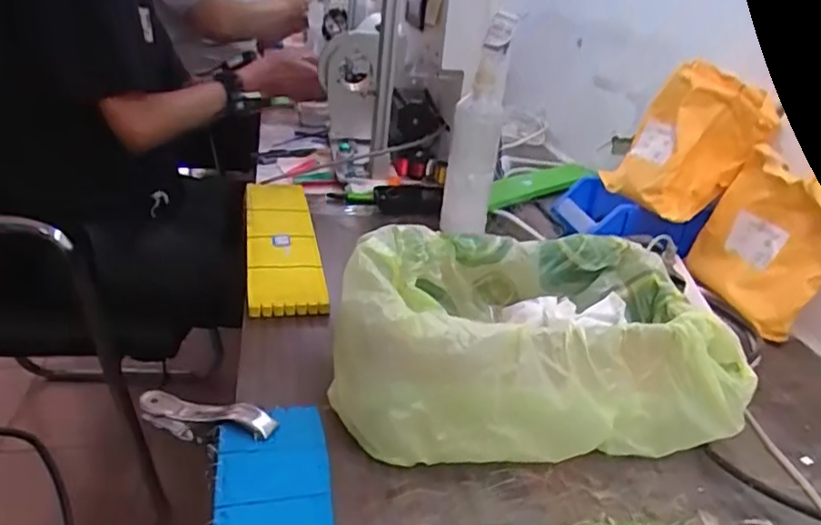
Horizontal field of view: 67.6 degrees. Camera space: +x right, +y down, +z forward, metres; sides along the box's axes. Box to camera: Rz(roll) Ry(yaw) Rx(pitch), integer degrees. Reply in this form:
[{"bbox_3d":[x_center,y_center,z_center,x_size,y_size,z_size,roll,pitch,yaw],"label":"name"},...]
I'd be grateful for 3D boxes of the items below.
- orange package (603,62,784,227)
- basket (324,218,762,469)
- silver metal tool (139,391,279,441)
[{"bbox_3d":[0.338,-0.152,0.755,0.075,0.185,0.157,13,20,-24],"label":"orange package"},{"bbox_3d":[0.097,0.065,0.495,0.303,0.121,0.170,4,26,-4],"label":"basket"},{"bbox_3d":[-0.146,0.114,0.447,0.110,0.034,0.018,-1,21,24],"label":"silver metal tool"}]

